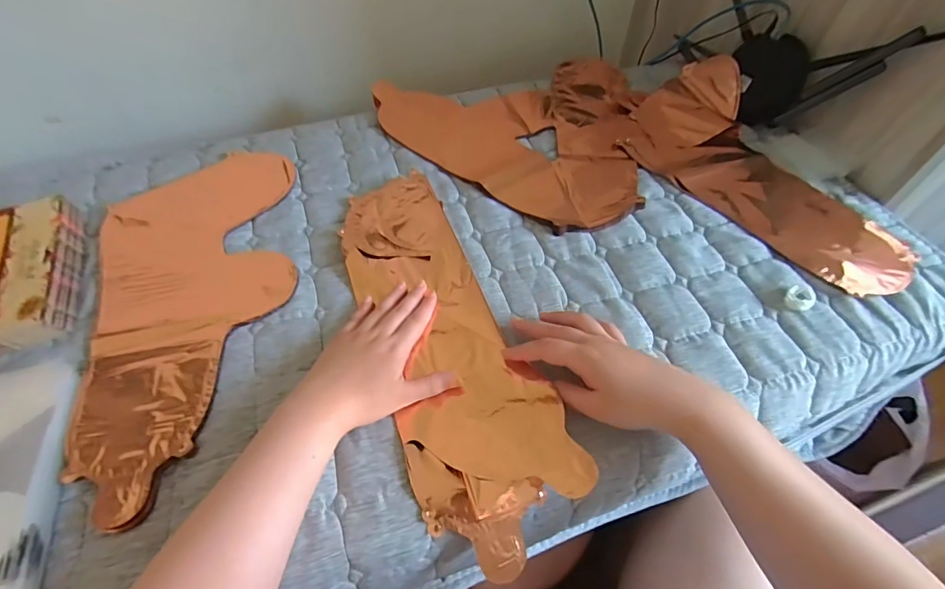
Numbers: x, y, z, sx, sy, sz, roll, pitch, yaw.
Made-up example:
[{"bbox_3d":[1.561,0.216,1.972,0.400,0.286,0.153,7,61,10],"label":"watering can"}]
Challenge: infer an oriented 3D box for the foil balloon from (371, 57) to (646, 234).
[{"bbox_3d":[0.088,-0.223,0.631,0.379,0.015,0.360,-15,56,-10],"label":"foil balloon"}]

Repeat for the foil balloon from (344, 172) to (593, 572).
[{"bbox_3d":[-0.035,0.034,0.458,0.134,0.050,0.435,-17,57,-11],"label":"foil balloon"}]

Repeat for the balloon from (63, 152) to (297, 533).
[{"bbox_3d":[-0.304,-0.002,0.477,0.204,0.015,0.432,-11,56,-7],"label":"balloon"}]

